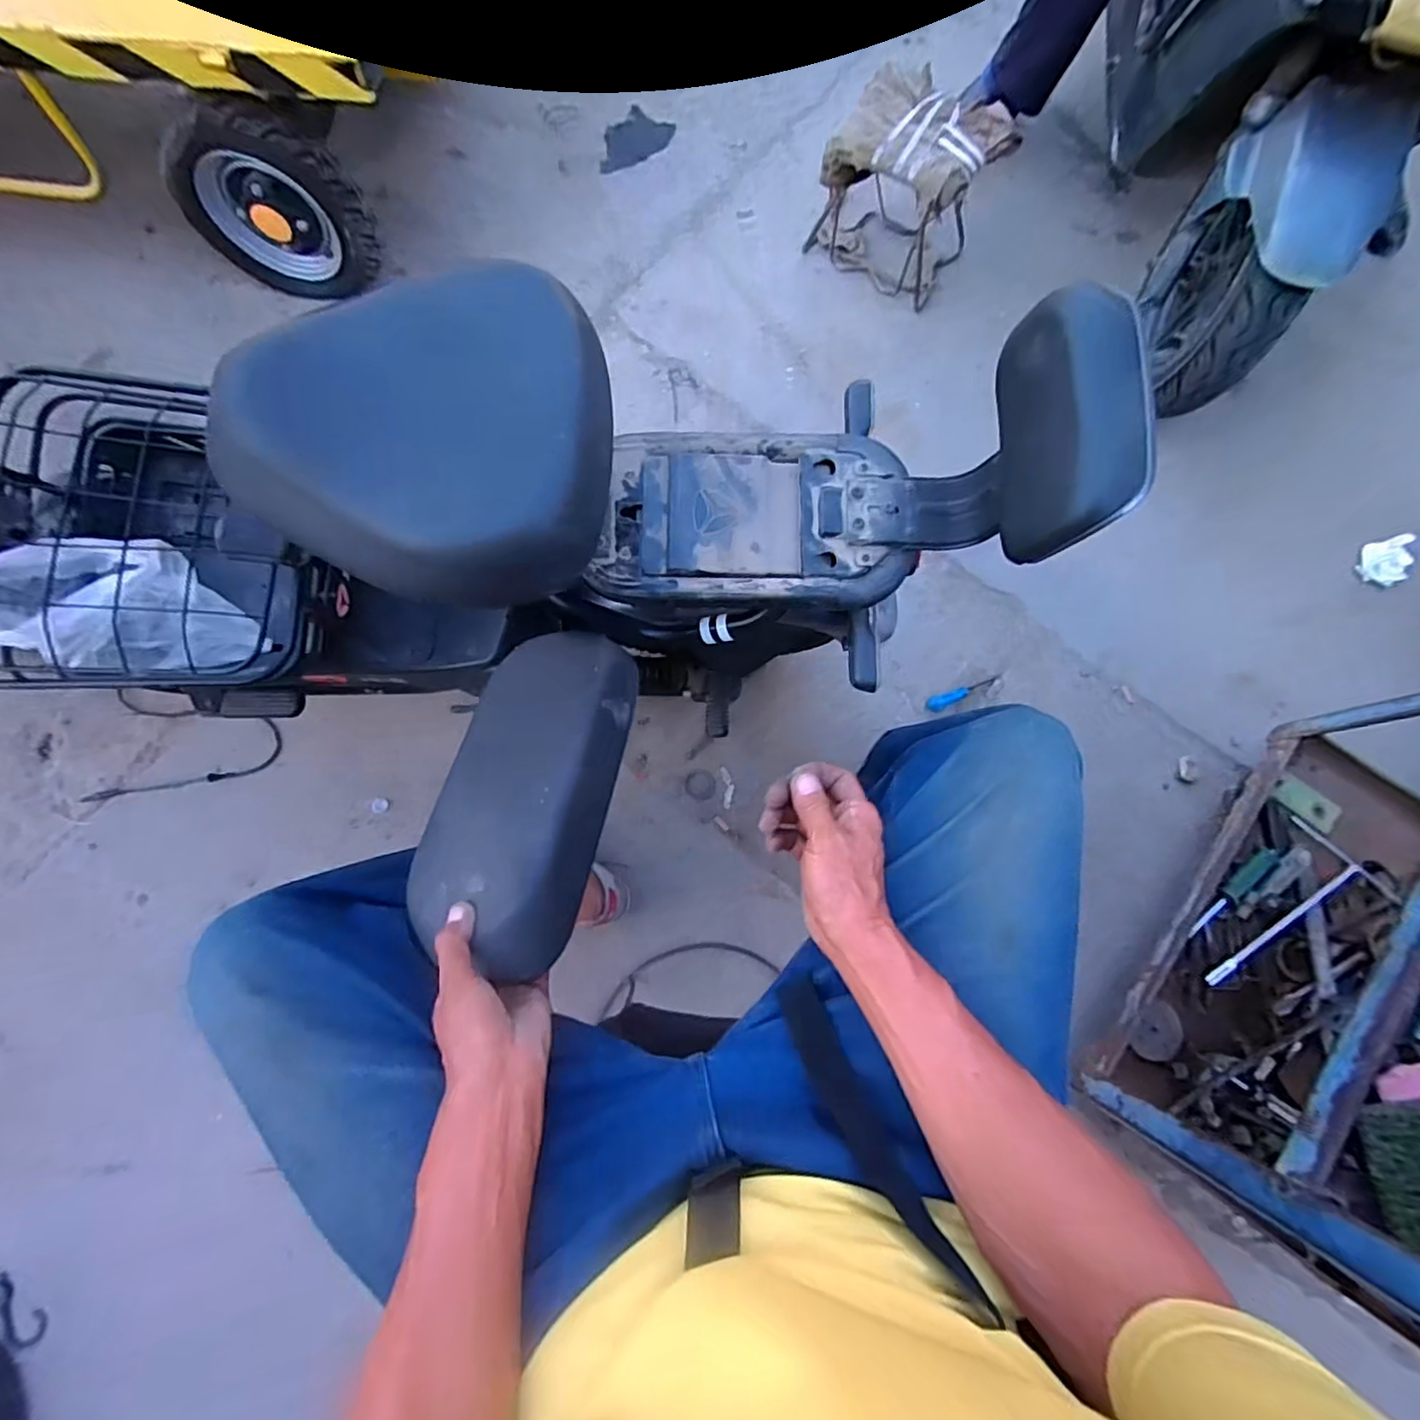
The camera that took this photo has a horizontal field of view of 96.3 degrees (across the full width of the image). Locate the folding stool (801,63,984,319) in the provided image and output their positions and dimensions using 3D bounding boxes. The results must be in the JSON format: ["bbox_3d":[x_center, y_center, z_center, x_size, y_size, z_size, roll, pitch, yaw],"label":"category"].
[{"bbox_3d":[0.338,-0.927,1.131,0.265,0.229,0.197,30,76,6],"label":"folding stool"}]

